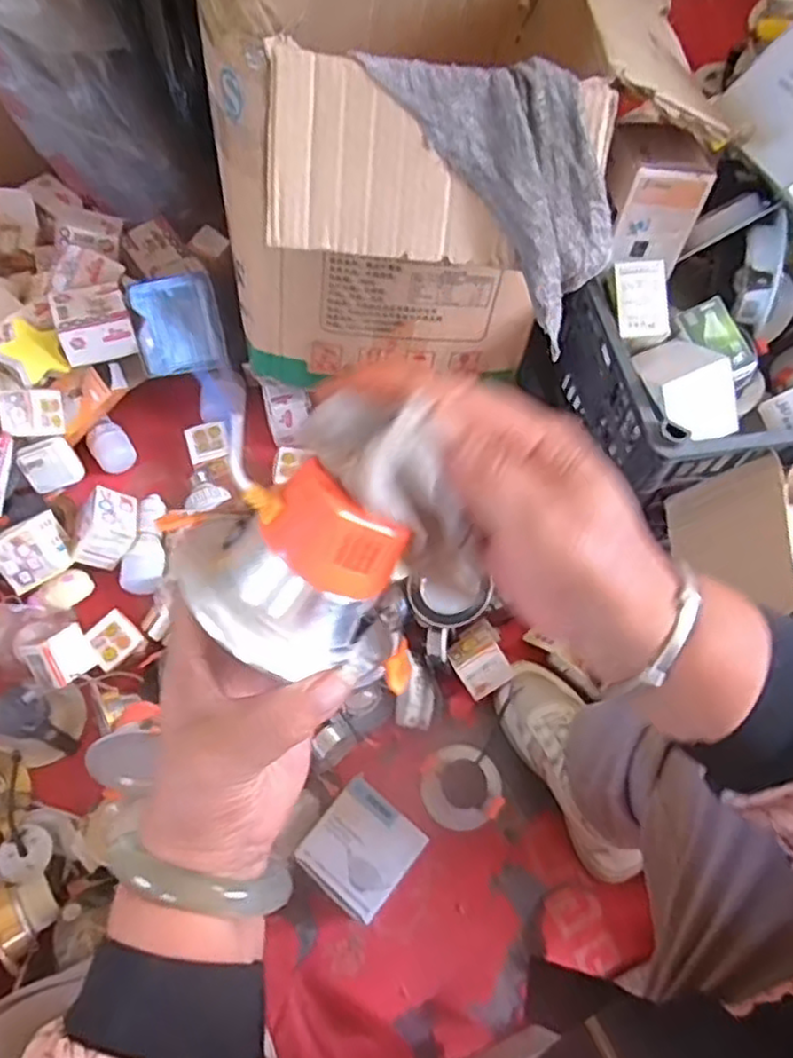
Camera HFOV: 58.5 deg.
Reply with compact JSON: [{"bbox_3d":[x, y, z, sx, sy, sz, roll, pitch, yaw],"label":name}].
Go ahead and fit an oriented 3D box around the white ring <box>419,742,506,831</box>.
[{"bbox_3d":[0.072,0.278,0.767,0.085,0.039,0.086,1,66,-3],"label":"white ring"}]

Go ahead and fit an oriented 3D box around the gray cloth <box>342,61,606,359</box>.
[{"bbox_3d":[0.109,-0.307,0.593,0.124,0.034,0.261,-37,108,9],"label":"gray cloth"}]

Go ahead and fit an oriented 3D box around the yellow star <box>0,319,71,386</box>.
[{"bbox_3d":[-0.438,-0.211,0.843,0.055,0.027,0.077,-42,105,-28],"label":"yellow star"}]

